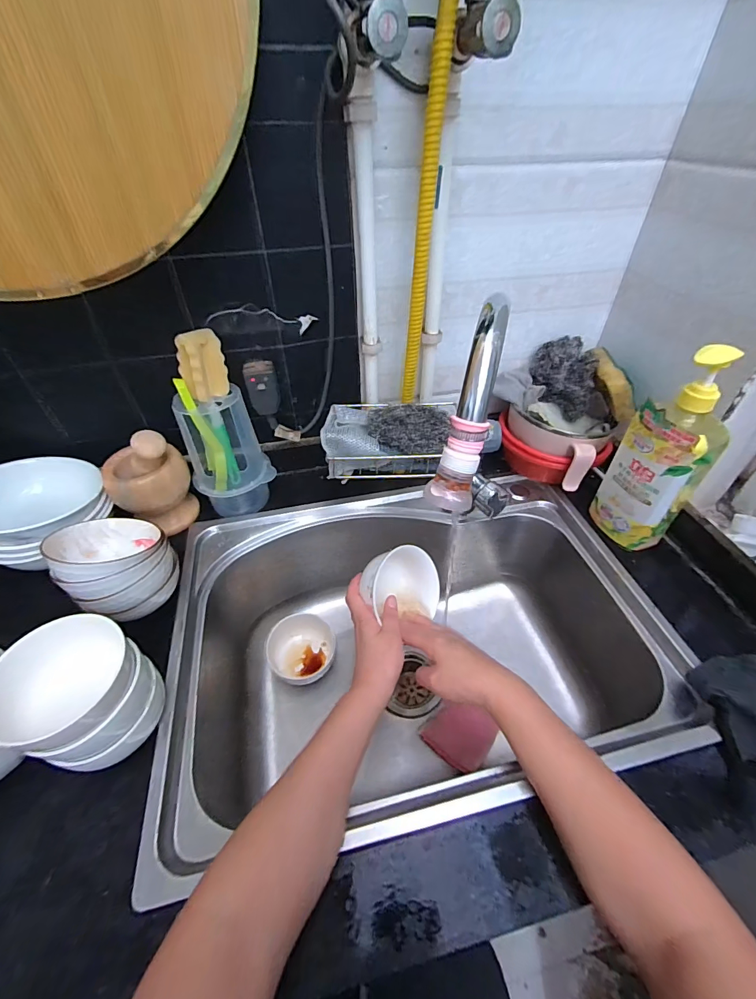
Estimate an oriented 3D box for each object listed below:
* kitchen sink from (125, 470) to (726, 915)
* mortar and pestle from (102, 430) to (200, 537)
[{"bbox_3d":[0.042,0.201,0.580,0.567,0.220,0.410,-9,45,-8],"label":"kitchen sink"},{"bbox_3d":[-0.322,-0.027,0.563,0.103,0.151,0.097,-30,52,-26],"label":"mortar and pestle"}]

